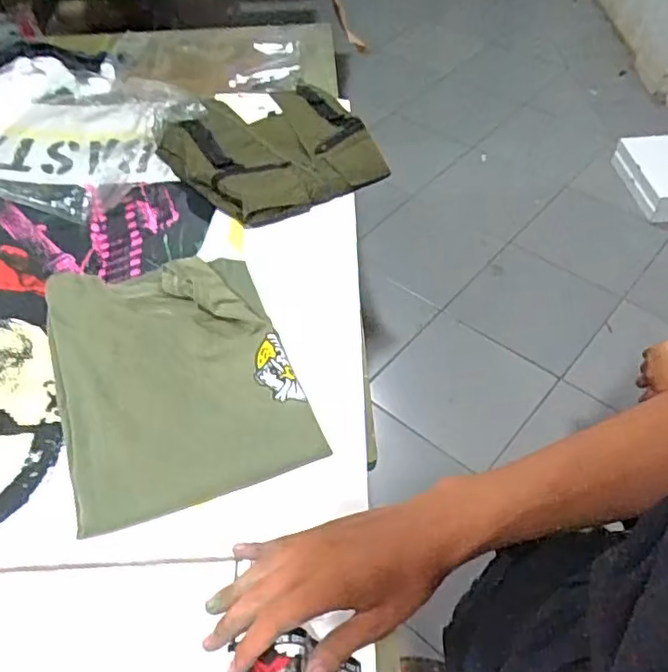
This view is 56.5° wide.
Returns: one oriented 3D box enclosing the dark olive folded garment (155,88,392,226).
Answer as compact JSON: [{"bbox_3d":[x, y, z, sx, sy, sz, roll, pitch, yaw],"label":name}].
[{"bbox_3d":[-0.085,-0.256,0.855,0.257,0.056,0.258,-25,54,-18],"label":"dark olive folded garment"}]

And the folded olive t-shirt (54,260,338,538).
[{"bbox_3d":[-0.159,0.023,0.611,0.221,0.031,0.285,-16,56,-15],"label":"folded olive t-shirt"}]

